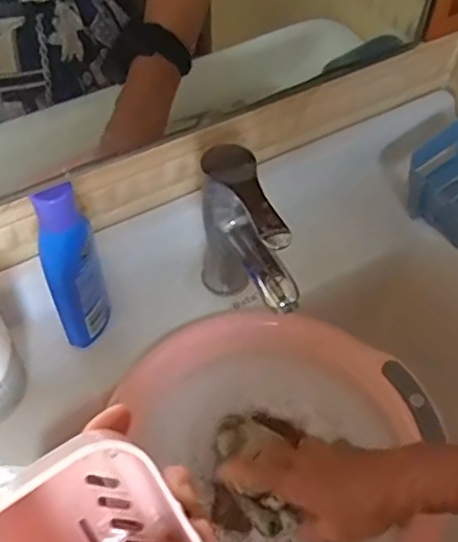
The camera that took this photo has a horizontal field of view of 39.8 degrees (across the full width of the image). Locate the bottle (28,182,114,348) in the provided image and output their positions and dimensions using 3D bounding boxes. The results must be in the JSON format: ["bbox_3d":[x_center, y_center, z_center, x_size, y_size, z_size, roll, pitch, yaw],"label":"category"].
[{"bbox_3d":[-0.129,0.007,0.536,0.046,0.195,0.033,-16,55,-12],"label":"bottle"}]

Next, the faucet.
[{"bbox_3d":[0.012,-0.011,0.564,0.046,0.174,0.137,-20,56,-14],"label":"faucet"}]

